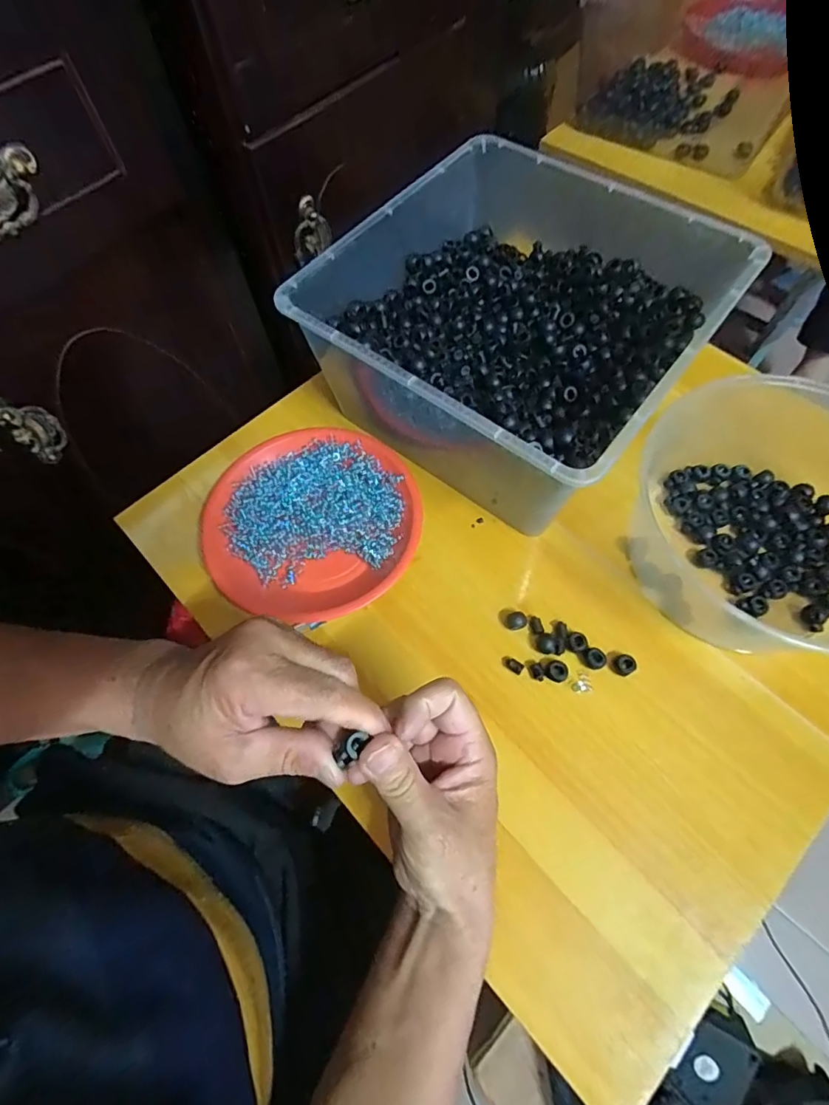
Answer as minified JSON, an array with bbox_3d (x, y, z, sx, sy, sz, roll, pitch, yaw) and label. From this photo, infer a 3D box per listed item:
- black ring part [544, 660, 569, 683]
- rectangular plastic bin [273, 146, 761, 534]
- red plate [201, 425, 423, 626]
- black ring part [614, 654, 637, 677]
[{"bbox_3d":[0.115,0.096,0.399,0.017,0.006,0.017,-1,65,1],"label":"black ring part"},{"bbox_3d":[0.088,-0.201,0.459,0.299,0.136,0.300,37,71,16],"label":"rectangular plastic bin"},{"bbox_3d":[-0.090,-0.030,0.455,0.185,0.024,0.186,-1,65,1],"label":"red plate"},{"bbox_3d":[0.170,0.091,0.399,0.016,0.006,0.016,-13,66,-4],"label":"black ring part"}]

